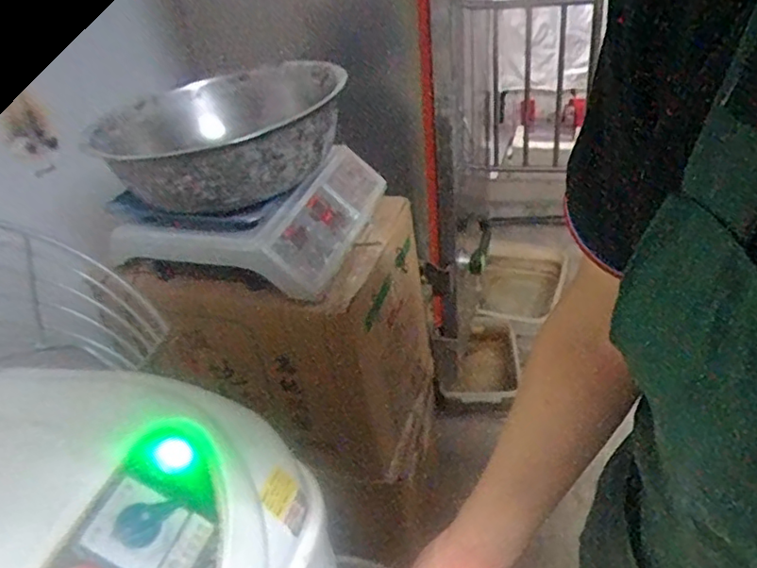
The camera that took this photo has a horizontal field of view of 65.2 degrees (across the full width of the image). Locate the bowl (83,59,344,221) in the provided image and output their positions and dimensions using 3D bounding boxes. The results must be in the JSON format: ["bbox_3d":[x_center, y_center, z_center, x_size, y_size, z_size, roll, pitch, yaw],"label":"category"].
[{"bbox_3d":[-0.194,-0.191,0.767,0.295,0.102,0.295,-5,36,3],"label":"bowl"}]

